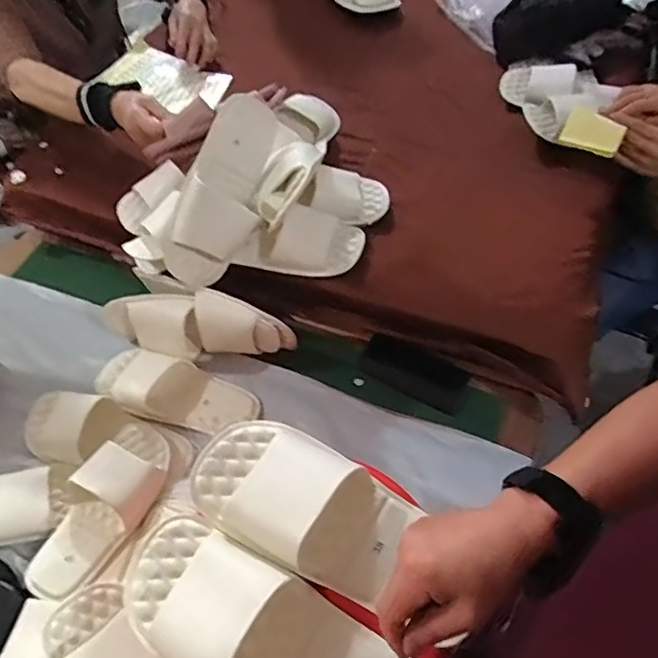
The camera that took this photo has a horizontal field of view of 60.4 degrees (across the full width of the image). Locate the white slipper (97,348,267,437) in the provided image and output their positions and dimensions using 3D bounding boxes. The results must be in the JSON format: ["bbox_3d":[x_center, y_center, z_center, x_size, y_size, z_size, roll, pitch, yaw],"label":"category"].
[{"bbox_3d":[-0.230,0.092,0.842,0.255,0.050,0.099,16,59,12],"label":"white slipper"}]

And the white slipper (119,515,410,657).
[{"bbox_3d":[-0.044,0.244,0.441,0.268,0.051,0.101,25,62,12],"label":"white slipper"}]

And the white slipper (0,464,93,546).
[{"bbox_3d":[-0.449,0.238,0.749,0.226,0.050,0.095,-11,58,-5],"label":"white slipper"}]

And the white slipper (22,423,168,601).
[{"bbox_3d":[-0.295,0.227,0.730,0.101,0.058,0.233,21,61,15],"label":"white slipper"}]

